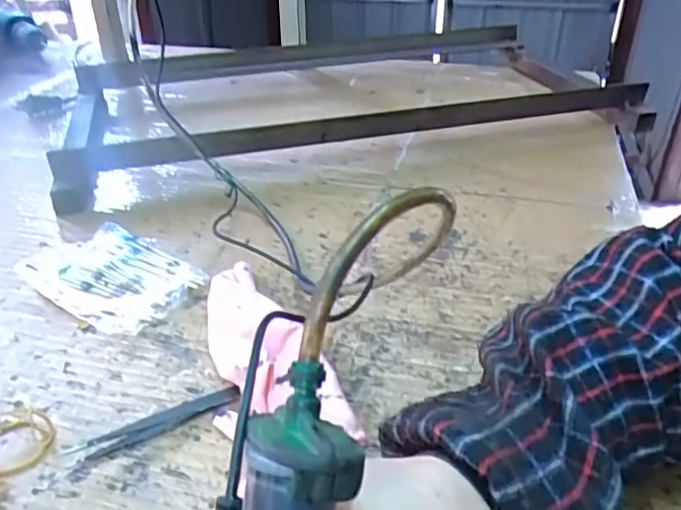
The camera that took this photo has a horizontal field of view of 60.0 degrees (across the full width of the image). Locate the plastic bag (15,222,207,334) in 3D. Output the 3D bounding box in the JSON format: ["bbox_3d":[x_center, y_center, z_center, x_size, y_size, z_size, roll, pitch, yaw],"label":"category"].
[{"bbox_3d":[-0.170,0.013,0.439,0.115,0.024,0.082,20,38,28],"label":"plastic bag"}]

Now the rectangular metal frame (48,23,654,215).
[{"bbox_3d":[0.014,-0.215,0.754,0.666,0.046,0.373,-12,35,-18],"label":"rectangular metal frame"}]

